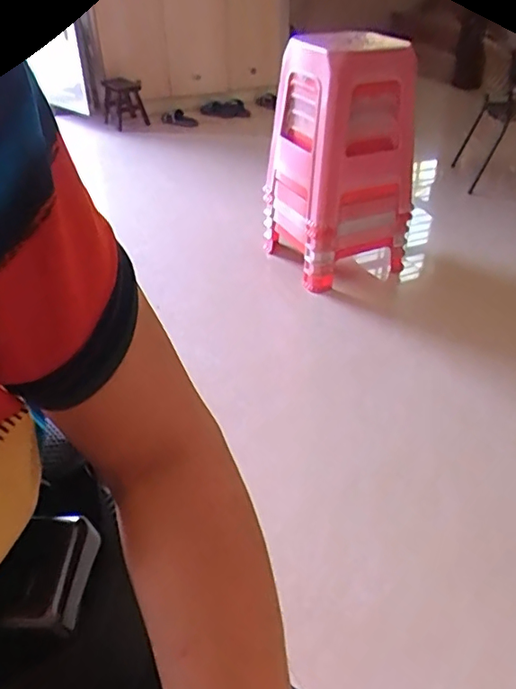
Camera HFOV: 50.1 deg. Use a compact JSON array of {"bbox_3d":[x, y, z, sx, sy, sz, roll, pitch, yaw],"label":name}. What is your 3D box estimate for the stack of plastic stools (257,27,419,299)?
[{"bbox_3d":[0.289,-0.617,1.869,0.406,0.748,0.417,-20,42,-24],"label":"stack of plastic stools"}]

